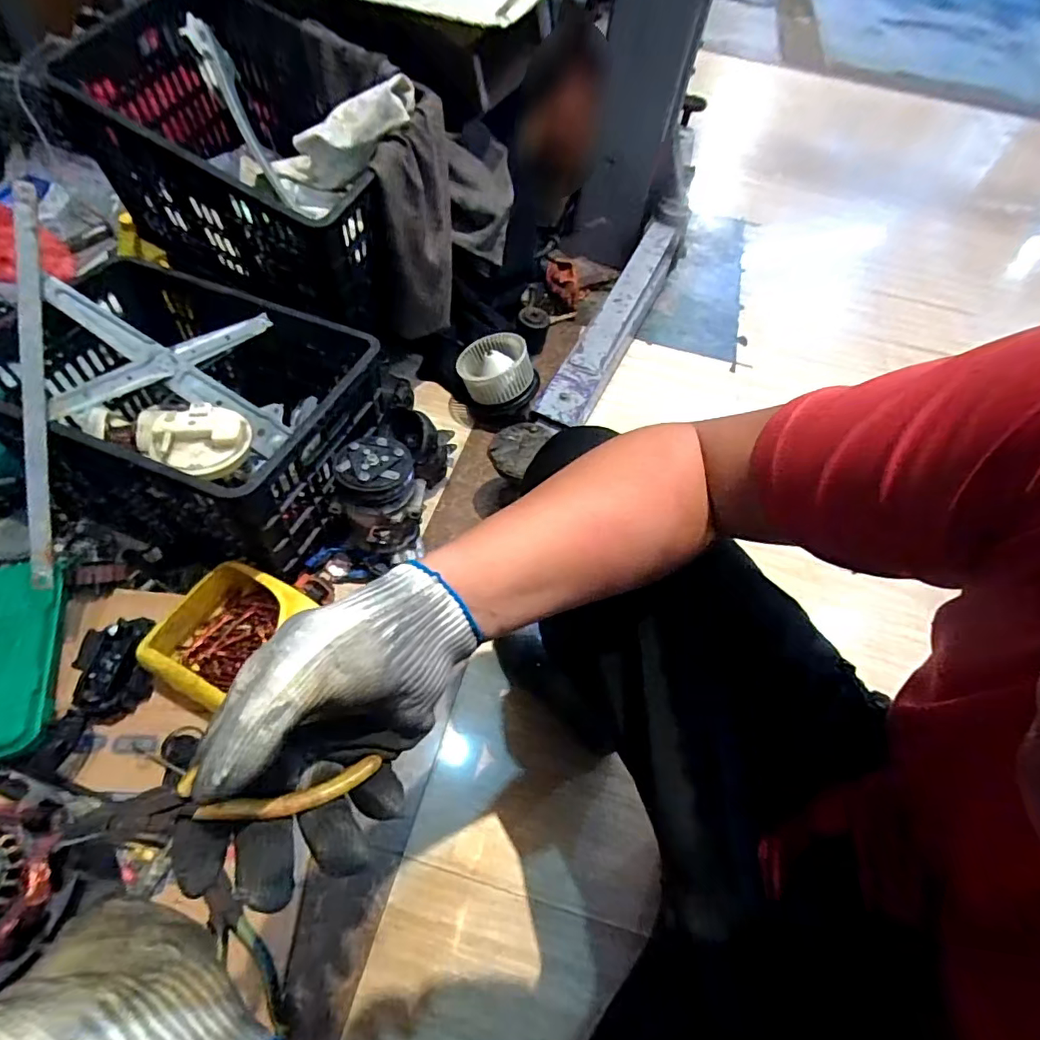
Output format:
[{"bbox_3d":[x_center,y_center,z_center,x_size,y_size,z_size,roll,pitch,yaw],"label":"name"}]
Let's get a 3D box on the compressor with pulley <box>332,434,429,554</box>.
[{"bbox_3d":[-0.218,-0.036,0.826,0.115,0.153,0.127,40,61,20],"label":"compressor with pulley"}]

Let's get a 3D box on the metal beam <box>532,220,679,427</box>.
[{"bbox_3d":[0.237,-0.497,1.232,0.108,0.074,0.828,22,57,10],"label":"metal beam"}]

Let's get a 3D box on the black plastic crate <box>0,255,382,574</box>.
[{"bbox_3d":[-0.506,-0.168,0.849,0.523,0.262,0.373,19,56,7],"label":"black plastic crate"}]

